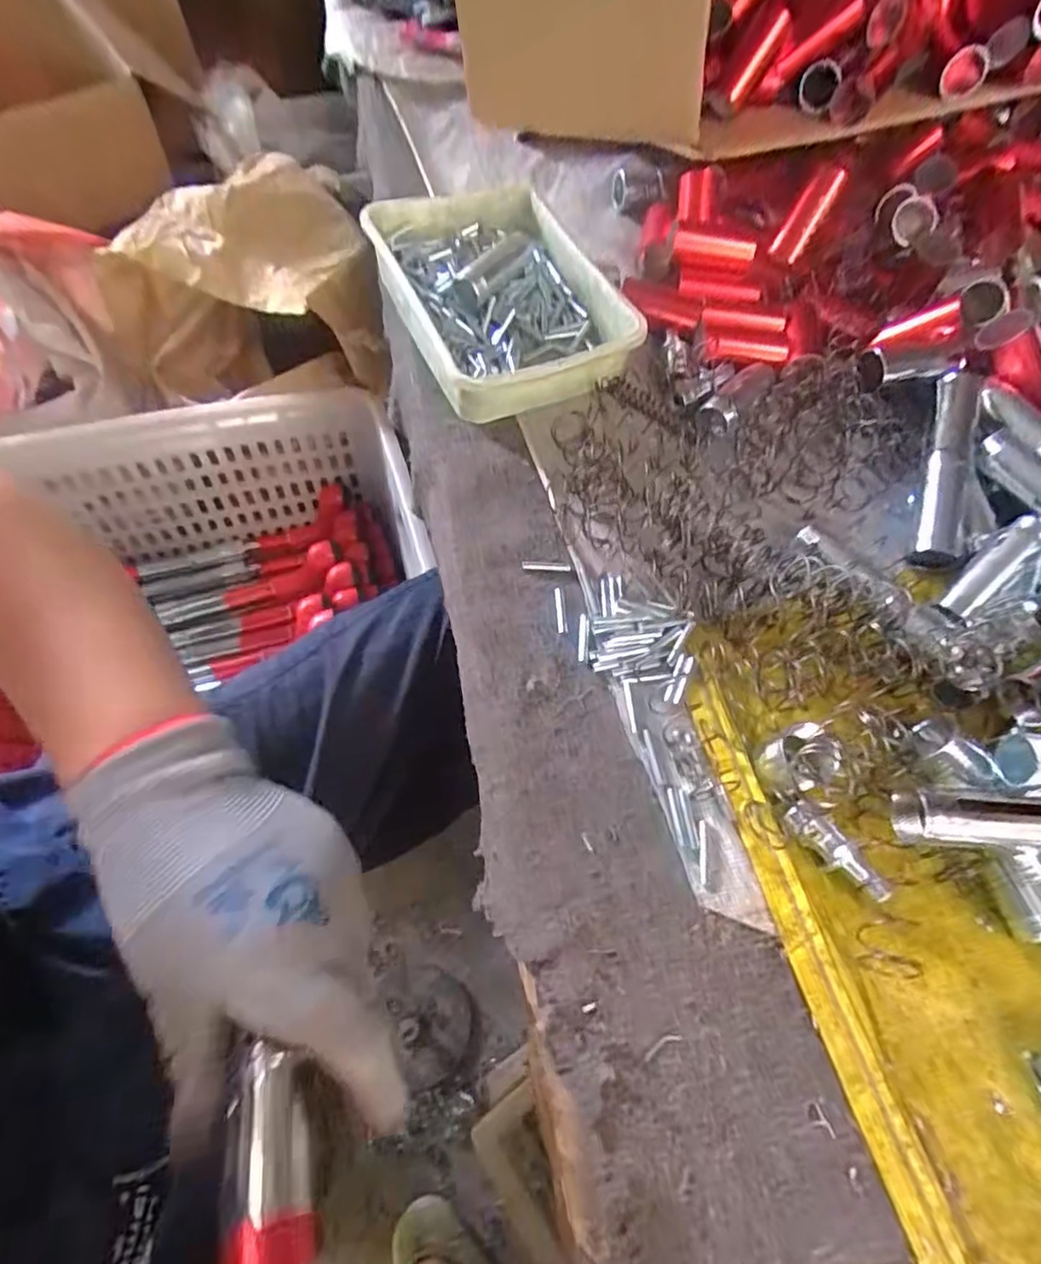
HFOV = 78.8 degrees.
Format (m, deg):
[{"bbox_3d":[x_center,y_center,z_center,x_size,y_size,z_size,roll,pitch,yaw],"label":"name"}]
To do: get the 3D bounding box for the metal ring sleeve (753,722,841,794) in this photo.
[{"bbox_3d":[0.131,0.061,0.299,0.026,0.027,0.027,2,61,-4],"label":"metal ring sleeve"}]

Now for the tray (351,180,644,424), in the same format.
[{"bbox_3d":[-0.016,-0.244,0.451,0.141,0.040,0.207,-21,65,-15],"label":"tray"}]

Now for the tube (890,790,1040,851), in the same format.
[{"bbox_3d":[0.230,0.085,0.276,0.125,0.026,0.024,5,61,-2],"label":"tube"}]

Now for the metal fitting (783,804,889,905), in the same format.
[{"bbox_3d":[0.143,0.102,0.291,0.051,0.015,0.014,42,66,17],"label":"metal fitting"}]

